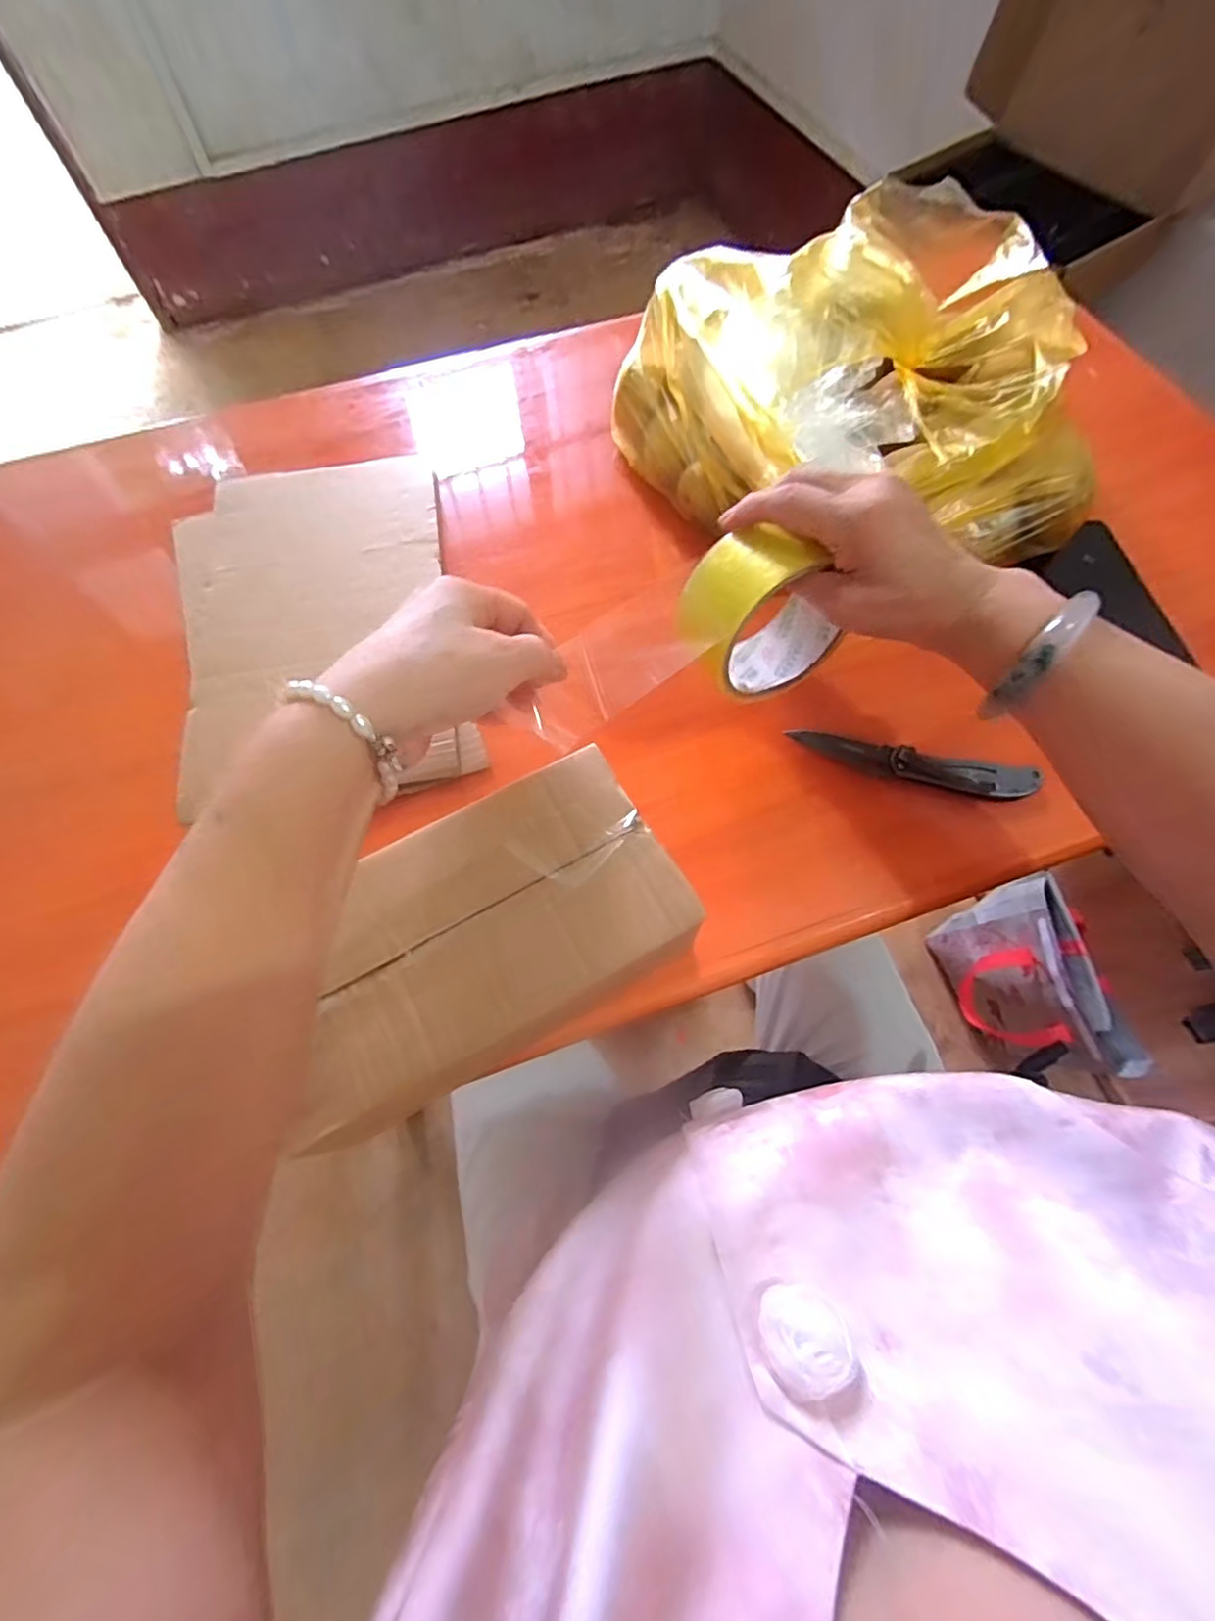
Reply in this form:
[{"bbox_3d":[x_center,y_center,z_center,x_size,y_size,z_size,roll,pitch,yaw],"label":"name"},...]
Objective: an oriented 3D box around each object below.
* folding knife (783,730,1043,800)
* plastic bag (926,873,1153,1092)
[{"bbox_3d":[0.196,-0.030,0.395,0.151,0.012,0.025,14,68,7],"label":"folding knife"},{"bbox_3d":[0.626,0.266,0.908,0.159,0.213,0.252,-6,67,-1],"label":"plastic bag"}]

